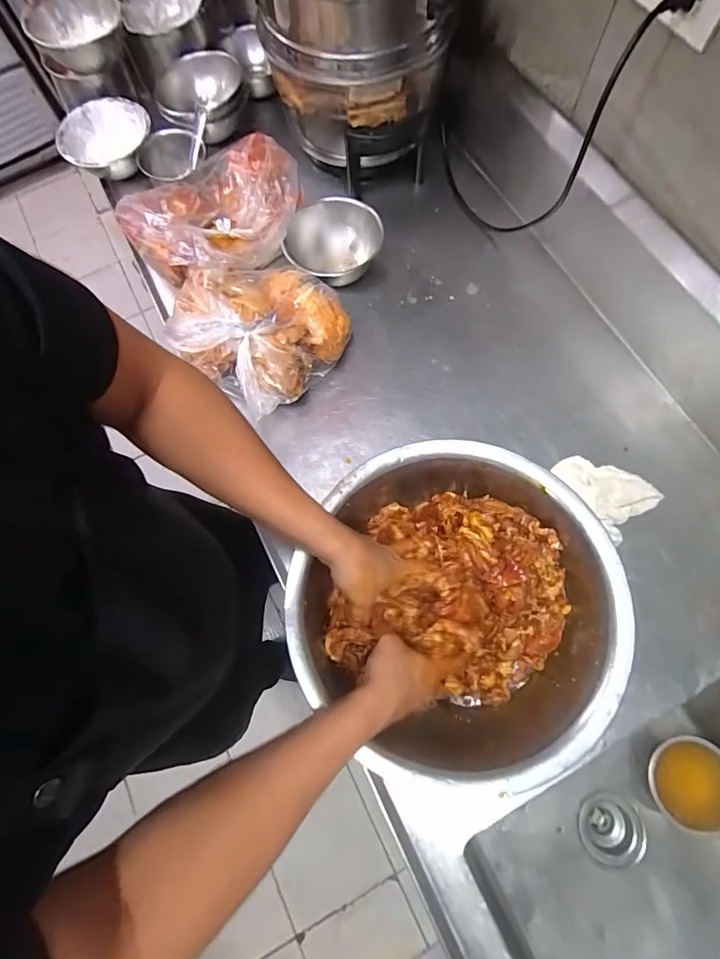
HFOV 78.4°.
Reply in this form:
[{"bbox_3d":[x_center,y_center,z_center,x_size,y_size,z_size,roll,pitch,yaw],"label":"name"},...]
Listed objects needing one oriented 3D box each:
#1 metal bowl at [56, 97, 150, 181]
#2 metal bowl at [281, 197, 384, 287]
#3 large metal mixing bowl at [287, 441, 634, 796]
[{"bbox_3d":[-0.483,-0.652,0.856,0.142,0.075,0.147,-4,72,1],"label":"metal bowl"},{"bbox_3d":[-0.048,-0.399,0.769,0.166,0.070,0.166,0,72,2],"label":"metal bowl"},{"bbox_3d":[0.124,0.149,0.547,0.338,0.113,0.358,-1,72,2],"label":"large metal mixing bowl"}]

